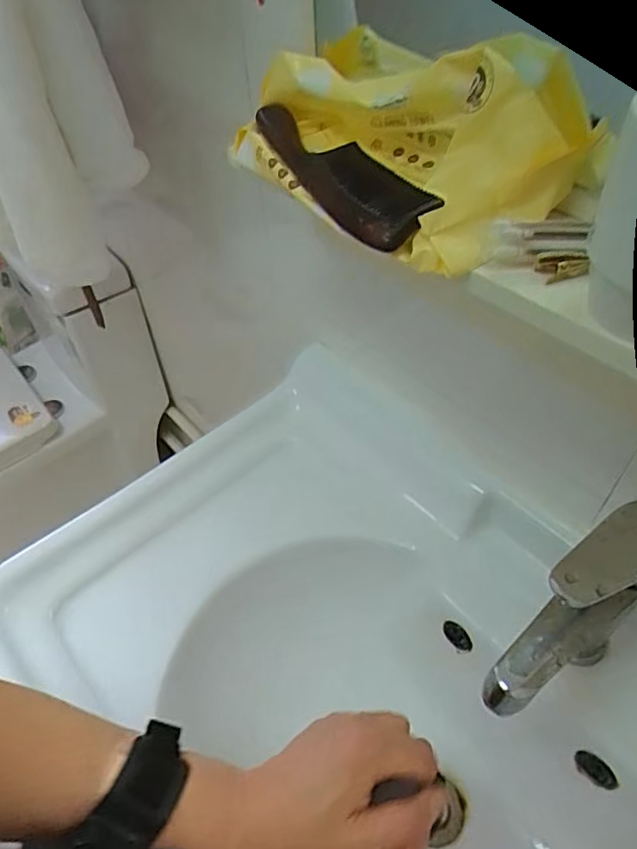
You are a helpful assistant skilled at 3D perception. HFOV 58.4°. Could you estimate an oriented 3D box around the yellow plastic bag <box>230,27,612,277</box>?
[{"bbox_3d":[0.043,-0.201,0.375,0.137,0.077,0.251,-29,52,-20],"label":"yellow plastic bag"}]

